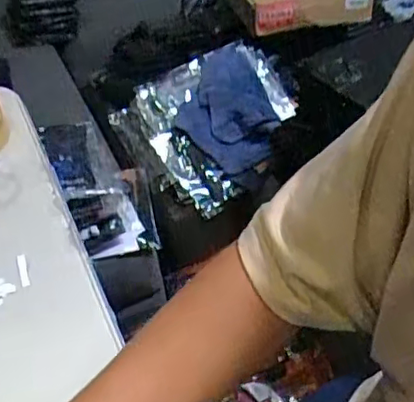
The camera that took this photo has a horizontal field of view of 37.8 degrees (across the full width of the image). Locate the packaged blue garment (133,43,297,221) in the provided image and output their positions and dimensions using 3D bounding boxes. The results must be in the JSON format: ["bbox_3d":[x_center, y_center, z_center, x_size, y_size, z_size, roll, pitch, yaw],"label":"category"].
[{"bbox_3d":[0.021,-0.159,1.158,0.303,0.069,0.294,-38,65,-9],"label":"packaged blue garment"}]

